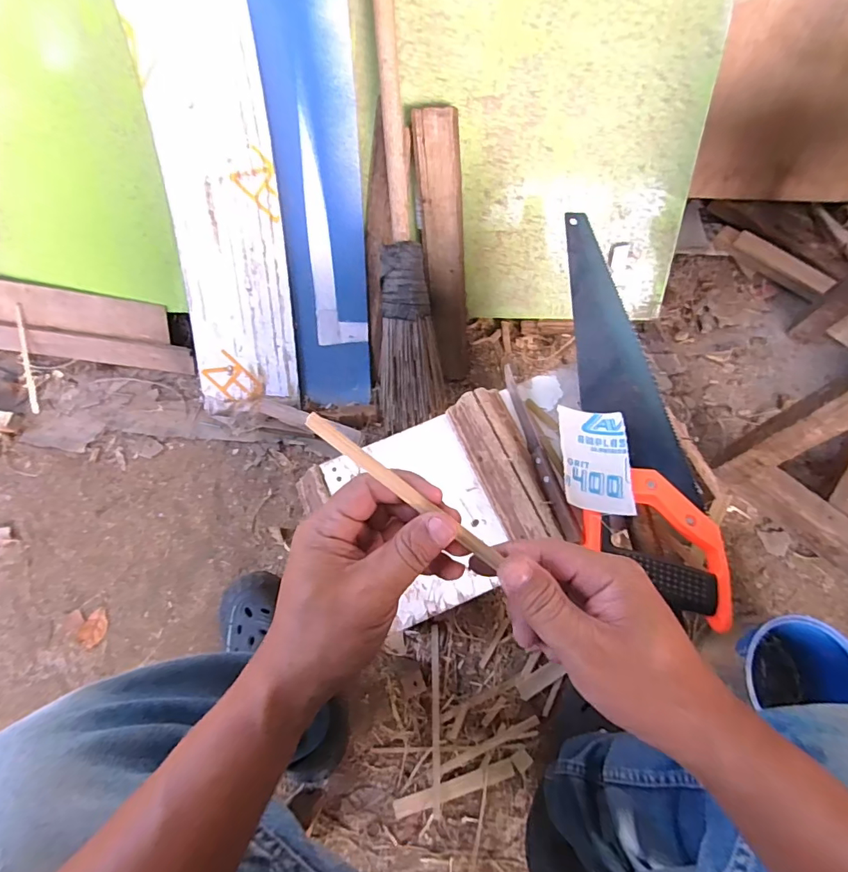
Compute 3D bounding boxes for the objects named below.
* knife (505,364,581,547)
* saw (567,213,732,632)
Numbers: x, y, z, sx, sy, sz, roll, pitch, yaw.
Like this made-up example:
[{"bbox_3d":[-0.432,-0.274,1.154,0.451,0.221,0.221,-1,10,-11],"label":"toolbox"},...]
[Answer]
[{"bbox_3d":[0.109,0.010,0.462,0.016,0.027,0.187,-15,70,-3],"label":"knife"},{"bbox_3d":[0.206,-0.048,0.463,0.111,0.021,0.412,3,70,3],"label":"saw"}]

